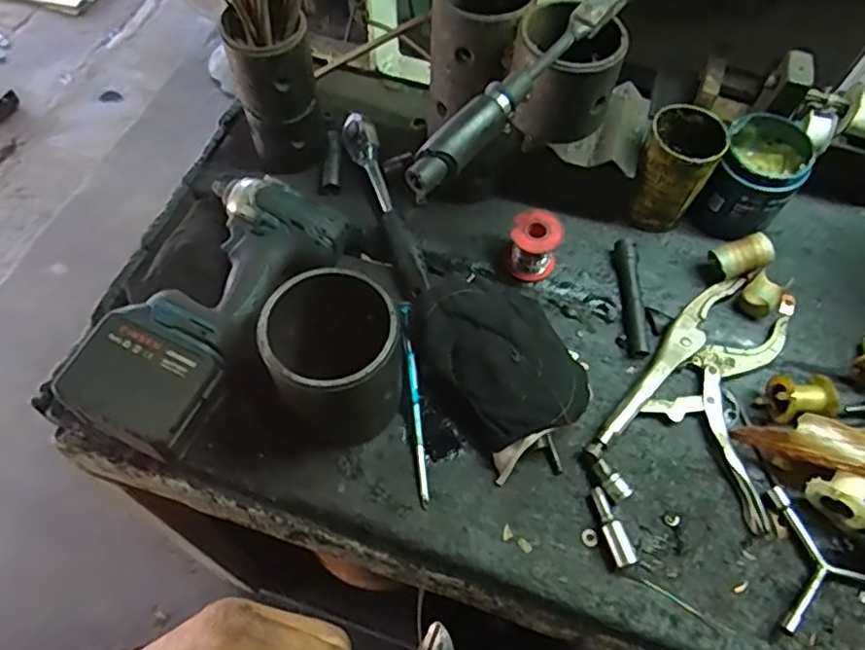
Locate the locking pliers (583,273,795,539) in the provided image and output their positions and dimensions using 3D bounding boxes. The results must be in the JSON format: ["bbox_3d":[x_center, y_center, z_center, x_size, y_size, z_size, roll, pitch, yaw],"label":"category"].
[{"bbox_3d":[0.267,0.051,0.611,0.154,0.019,0.240,23,63,11],"label":"locking pliers"}]

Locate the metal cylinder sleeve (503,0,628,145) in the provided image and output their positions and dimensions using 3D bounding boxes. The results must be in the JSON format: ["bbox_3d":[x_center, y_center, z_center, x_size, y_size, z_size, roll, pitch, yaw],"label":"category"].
[{"bbox_3d":[0.111,-0.224,0.543,0.087,0.090,0.094,1,60,-1],"label":"metal cylinder sleeve"}]

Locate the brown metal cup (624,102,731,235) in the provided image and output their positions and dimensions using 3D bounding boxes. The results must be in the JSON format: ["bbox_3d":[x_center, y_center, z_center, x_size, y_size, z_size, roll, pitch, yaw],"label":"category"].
[{"bbox_3d":[0.253,-0.164,0.663,0.074,0.109,0.080,19,62,9],"label":"brown metal cup"}]

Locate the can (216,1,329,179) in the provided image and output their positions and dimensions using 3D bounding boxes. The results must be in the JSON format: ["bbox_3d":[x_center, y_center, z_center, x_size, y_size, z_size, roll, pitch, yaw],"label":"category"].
[{"bbox_3d":[-0.163,-0.249,0.672,0.086,0.167,0.083,-14,62,-9],"label":"can"}]

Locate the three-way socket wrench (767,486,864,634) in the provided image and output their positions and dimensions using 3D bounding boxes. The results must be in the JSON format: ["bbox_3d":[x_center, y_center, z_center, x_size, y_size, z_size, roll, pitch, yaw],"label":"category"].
[{"bbox_3d":[0.342,0.200,0.525,0.111,0.015,0.116,8,61,3],"label":"three-way socket wrench"}]

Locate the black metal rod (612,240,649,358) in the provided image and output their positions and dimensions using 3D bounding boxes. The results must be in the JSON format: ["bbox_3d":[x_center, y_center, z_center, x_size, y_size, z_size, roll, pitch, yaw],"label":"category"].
[{"bbox_3d":[0.205,-0.029,0.646,0.019,0.022,0.126,0,60,-2],"label":"black metal rod"}]

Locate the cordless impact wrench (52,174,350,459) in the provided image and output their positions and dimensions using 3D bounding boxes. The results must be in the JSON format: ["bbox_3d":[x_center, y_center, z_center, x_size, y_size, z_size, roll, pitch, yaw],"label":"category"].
[{"bbox_3d":[-0.213,-0.022,0.601,0.137,0.069,0.293,27,63,13],"label":"cordless impact wrench"}]

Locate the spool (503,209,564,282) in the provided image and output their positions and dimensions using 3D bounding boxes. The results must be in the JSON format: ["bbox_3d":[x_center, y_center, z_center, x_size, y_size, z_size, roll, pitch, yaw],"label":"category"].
[{"bbox_3d":[0.106,-0.083,0.656,0.052,0.059,0.047,16,61,8],"label":"spool"}]

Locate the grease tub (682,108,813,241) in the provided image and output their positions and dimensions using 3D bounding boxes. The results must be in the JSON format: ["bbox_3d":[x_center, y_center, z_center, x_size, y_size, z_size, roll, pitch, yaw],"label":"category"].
[{"bbox_3d":[0.338,-0.155,0.664,0.087,0.091,0.107,26,63,13],"label":"grease tub"}]

